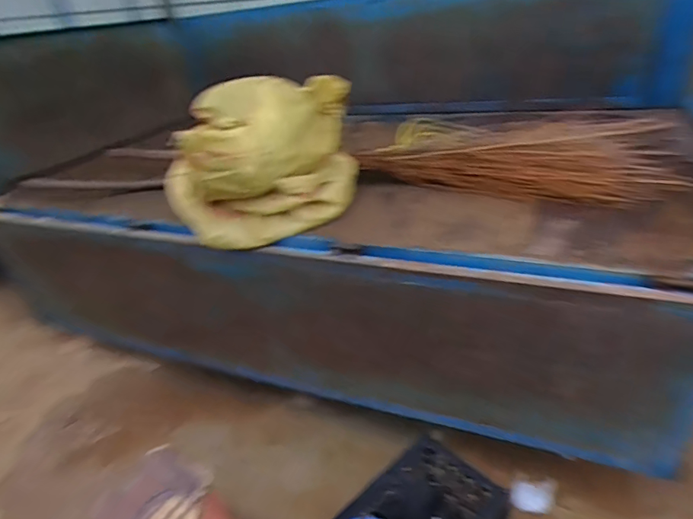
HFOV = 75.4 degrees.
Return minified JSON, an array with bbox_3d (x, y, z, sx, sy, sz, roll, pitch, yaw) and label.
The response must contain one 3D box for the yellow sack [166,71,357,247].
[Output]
[{"bbox_3d":[-0.251,-0.295,1.356,0.557,0.365,0.397,-5,32,-1],"label":"yellow sack"}]

